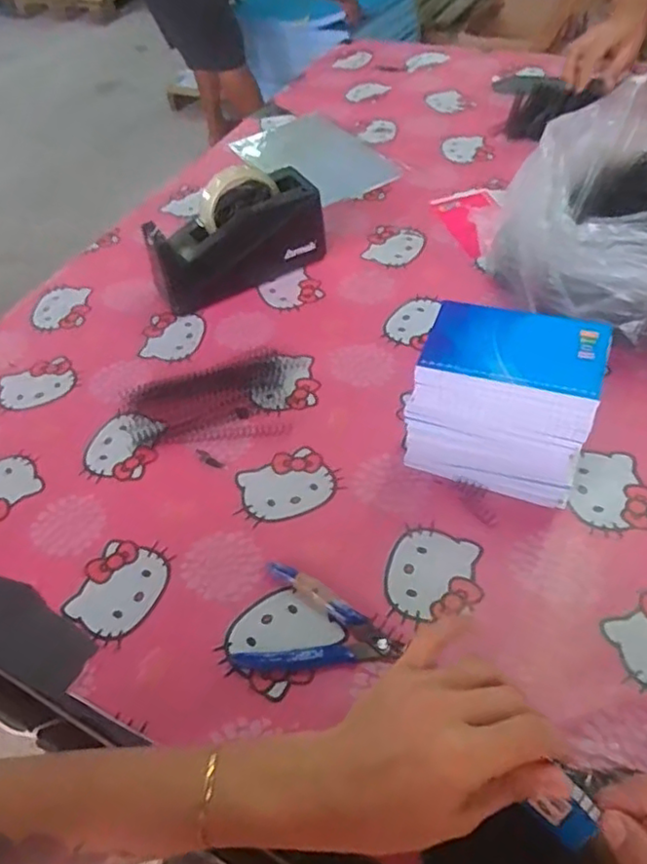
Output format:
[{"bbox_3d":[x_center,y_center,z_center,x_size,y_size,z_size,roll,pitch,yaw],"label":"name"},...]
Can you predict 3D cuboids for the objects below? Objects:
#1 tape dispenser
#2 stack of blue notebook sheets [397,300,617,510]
[{"bbox_3d":[-0.101,-0.225,0.724,0.199,0.108,0.077,-25,51,-14],"label":"tape dispenser"},{"bbox_3d":[0.146,-0.019,0.513,0.130,0.122,0.097,17,53,20],"label":"stack of blue notebook sheets"}]

